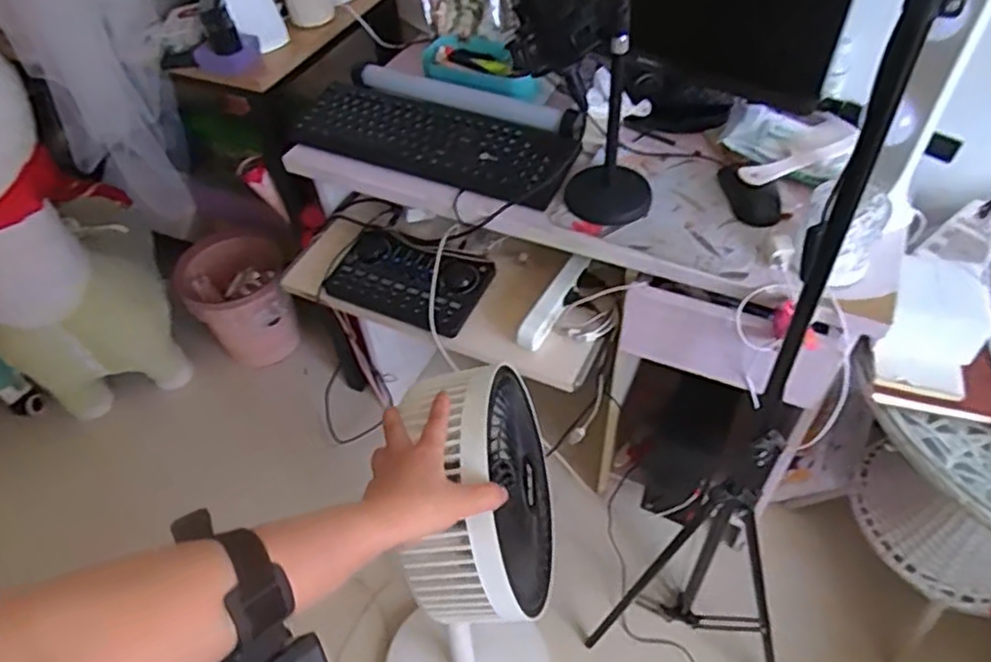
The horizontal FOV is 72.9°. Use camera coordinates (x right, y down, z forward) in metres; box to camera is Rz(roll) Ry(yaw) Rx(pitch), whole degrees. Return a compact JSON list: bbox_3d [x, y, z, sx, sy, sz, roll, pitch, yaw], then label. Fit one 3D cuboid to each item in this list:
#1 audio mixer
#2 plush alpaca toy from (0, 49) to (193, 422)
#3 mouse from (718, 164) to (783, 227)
[{"bbox_3d":[-0.128,-0.079,0.987,0.225,0.036,0.131,20,55,18],"label":"audio mixer"},{"bbox_3d":[-0.873,-0.145,1.281,0.233,0.861,0.327,34,60,26],"label":"plush alpaca toy"},{"bbox_3d":[0.332,-0.181,0.870,0.064,0.029,0.104,-6,51,-2],"label":"mouse"}]

